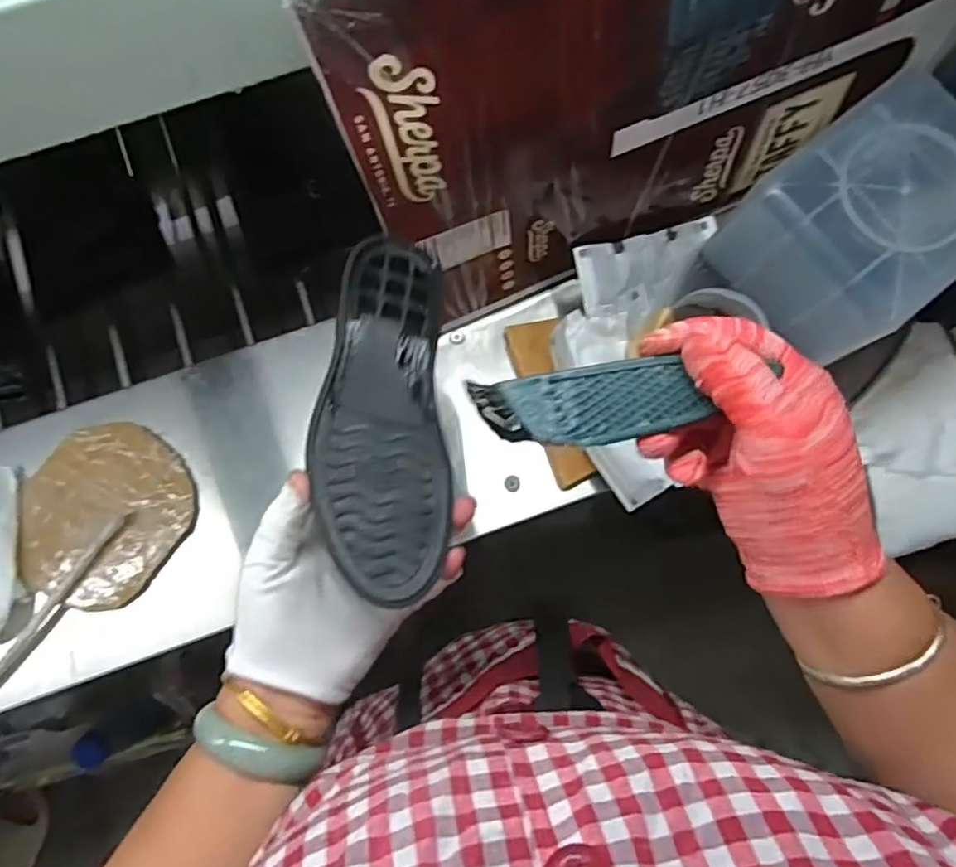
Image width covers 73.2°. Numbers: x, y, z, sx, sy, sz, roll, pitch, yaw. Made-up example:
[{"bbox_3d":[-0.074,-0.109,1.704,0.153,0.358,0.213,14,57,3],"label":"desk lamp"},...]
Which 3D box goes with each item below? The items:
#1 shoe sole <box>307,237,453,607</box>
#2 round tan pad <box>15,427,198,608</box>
[{"bbox_3d":[-0.055,-0.014,0.360,0.071,0.024,0.198,3,76,-19],"label":"shoe sole"},{"bbox_3d":[-0.332,0.071,0.567,0.142,0.014,0.155,0,77,1],"label":"round tan pad"}]

